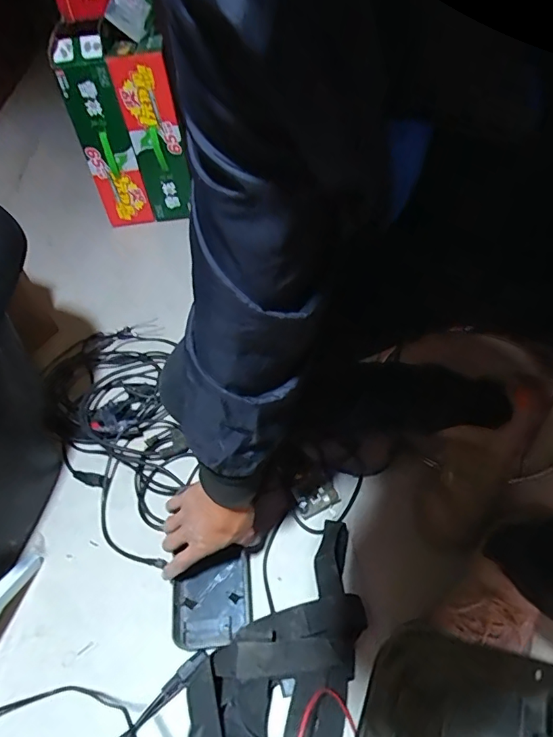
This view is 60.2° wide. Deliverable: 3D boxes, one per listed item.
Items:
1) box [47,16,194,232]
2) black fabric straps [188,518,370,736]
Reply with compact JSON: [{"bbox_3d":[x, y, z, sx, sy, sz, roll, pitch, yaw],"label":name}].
[{"bbox_3d":[-0.383,-0.618,1.267,0.259,0.443,0.141,-12,48,-5],"label":"box"},{"bbox_3d":[0.018,0.368,0.559,0.164,0.077,0.370,29,57,28],"label":"black fabric straps"}]

